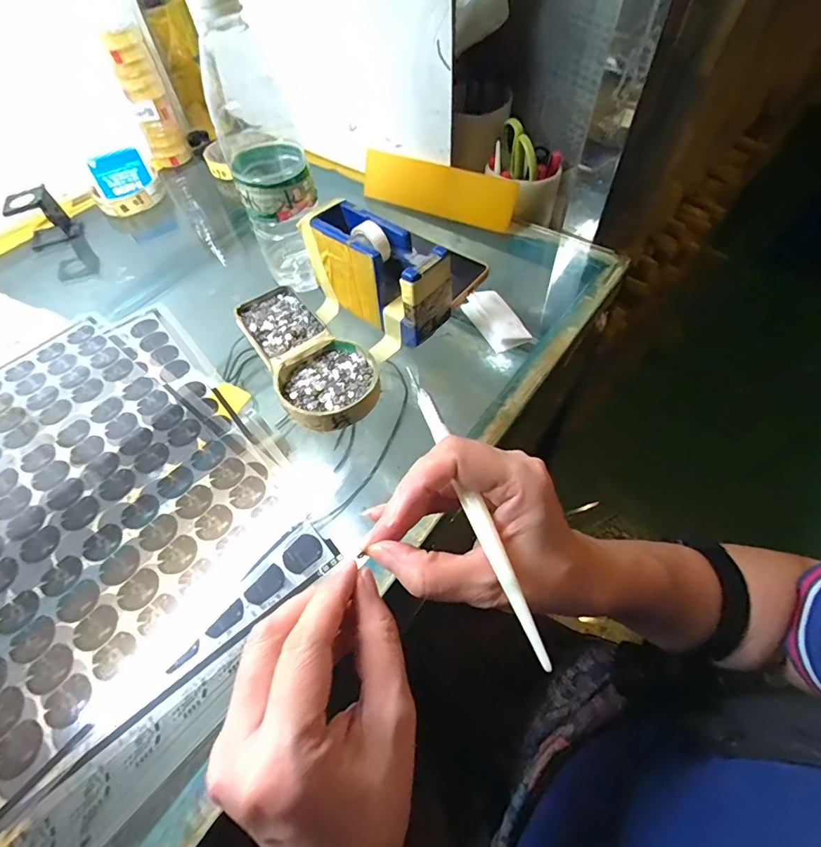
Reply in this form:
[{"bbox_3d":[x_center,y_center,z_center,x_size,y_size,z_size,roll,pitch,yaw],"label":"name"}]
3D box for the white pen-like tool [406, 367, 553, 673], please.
[{"bbox_3d":[0.027,0.034,0.206,0.008,0.004,0.151,-19,64,-8],"label":"white pen-like tool"}]

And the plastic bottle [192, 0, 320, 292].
[{"bbox_3d":[-0.117,-0.214,0.365,0.063,0.219,0.070,-18,57,-8],"label":"plastic bottle"}]

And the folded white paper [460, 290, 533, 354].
[{"bbox_3d":[0.076,-0.094,0.398,0.037,0.014,0.072,-23,57,-10],"label":"folded white paper"}]

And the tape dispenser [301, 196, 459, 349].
[{"bbox_3d":[-0.030,-0.129,0.380,0.137,0.073,0.053,35,65,24],"label":"tape dispenser"}]

